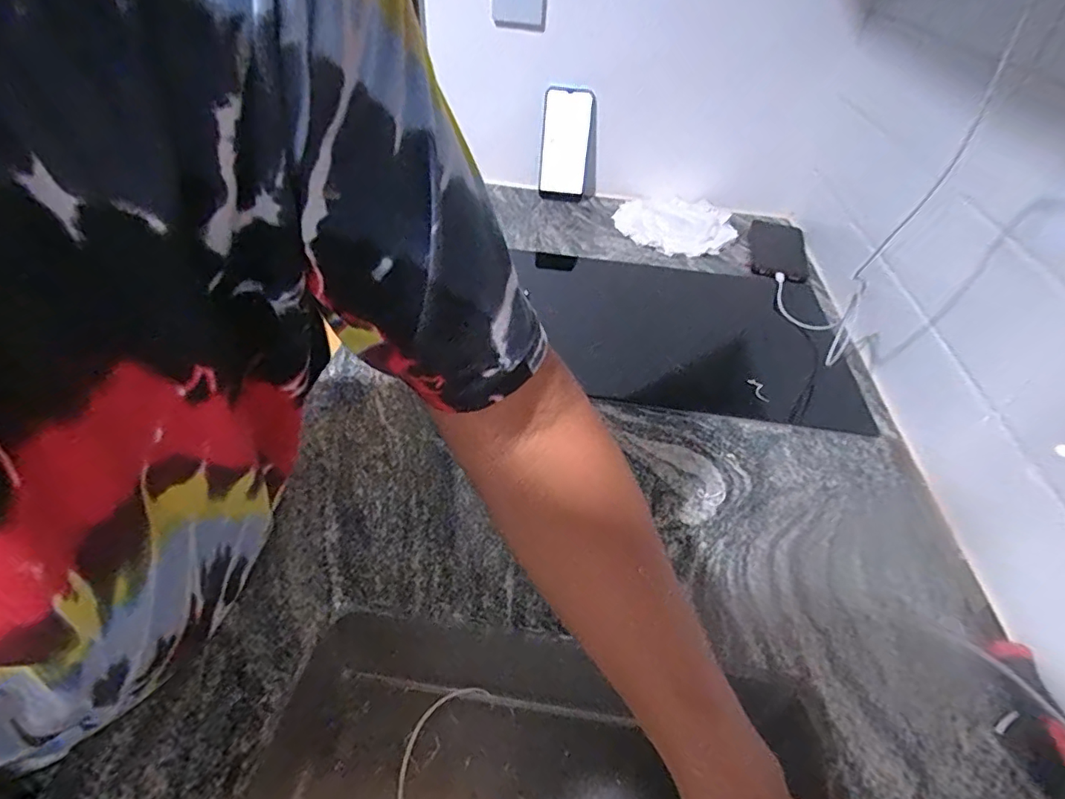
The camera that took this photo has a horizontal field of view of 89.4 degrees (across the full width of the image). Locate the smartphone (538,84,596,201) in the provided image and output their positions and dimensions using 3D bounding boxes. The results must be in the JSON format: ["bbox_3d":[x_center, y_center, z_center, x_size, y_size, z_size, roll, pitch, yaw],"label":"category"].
[{"bbox_3d":[0.051,-0.407,0.870,0.078,0.166,0.012,18,38,18],"label":"smartphone"}]

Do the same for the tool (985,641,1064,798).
[{"bbox_3d":[0.313,0.201,0.330,0.034,0.036,0.108,5,43,-1],"label":"tool"}]

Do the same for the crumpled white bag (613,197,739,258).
[{"bbox_3d":[0.233,-0.276,0.851,0.192,0.018,0.175,-7,45,-13],"label":"crumpled white bag"}]

